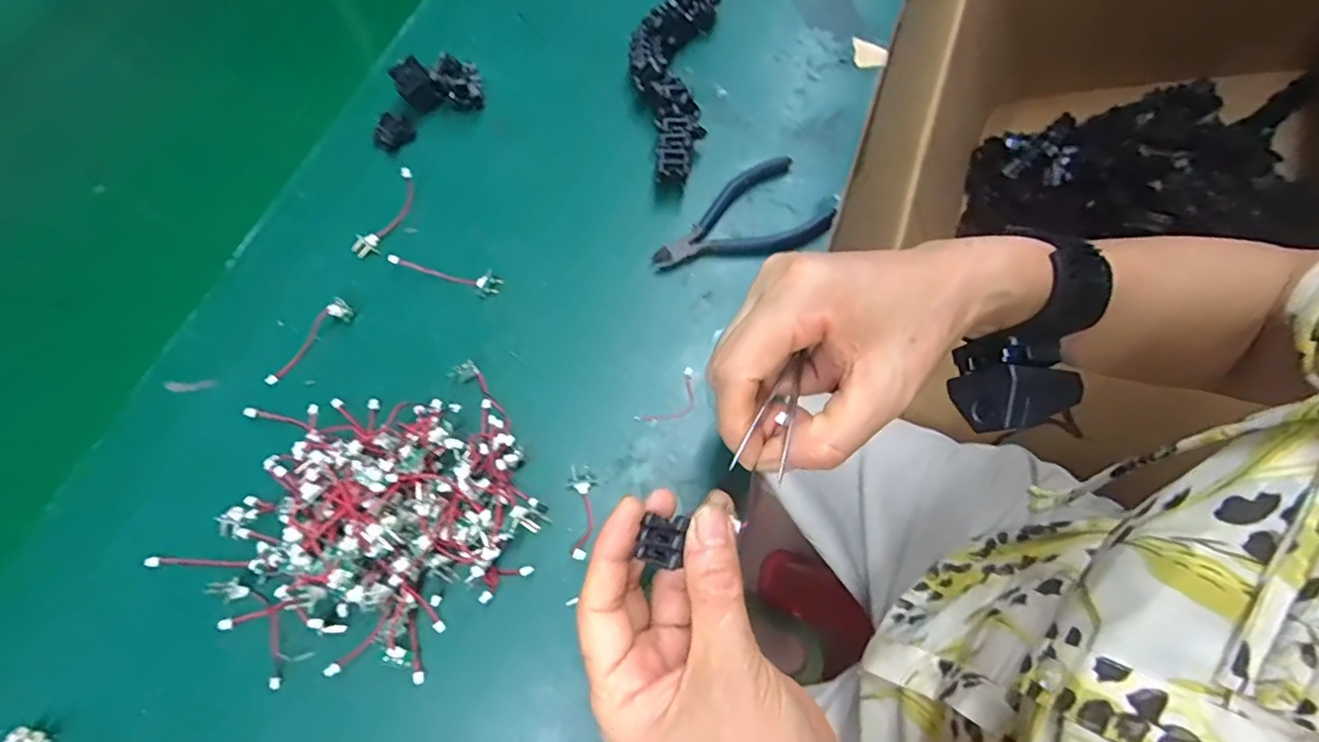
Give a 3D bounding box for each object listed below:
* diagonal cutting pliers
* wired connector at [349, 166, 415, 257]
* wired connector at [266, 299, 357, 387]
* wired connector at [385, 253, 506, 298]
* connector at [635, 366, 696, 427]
[{"bbox_3d":[0.047,-0.099,0.369,0.115,0.010,0.063,-22,71,-9],"label":"diagonal cutting pliers"},{"bbox_3d":[-0.173,-0.099,0.353,0.017,0.018,0.059,21,70,7],"label":"wired connector"},{"bbox_3d":[-0.204,-0.016,0.334,0.012,0.012,0.061,33,72,12],"label":"wired connector"},{"bbox_3d":[-0.130,-0.063,0.350,0.067,0.015,0.016,17,69,6],"label":"wired connector"},{"bbox_3d":[0.008,0.019,0.325,0.043,0.004,0.020,-42,75,-15],"label":"connector"}]

